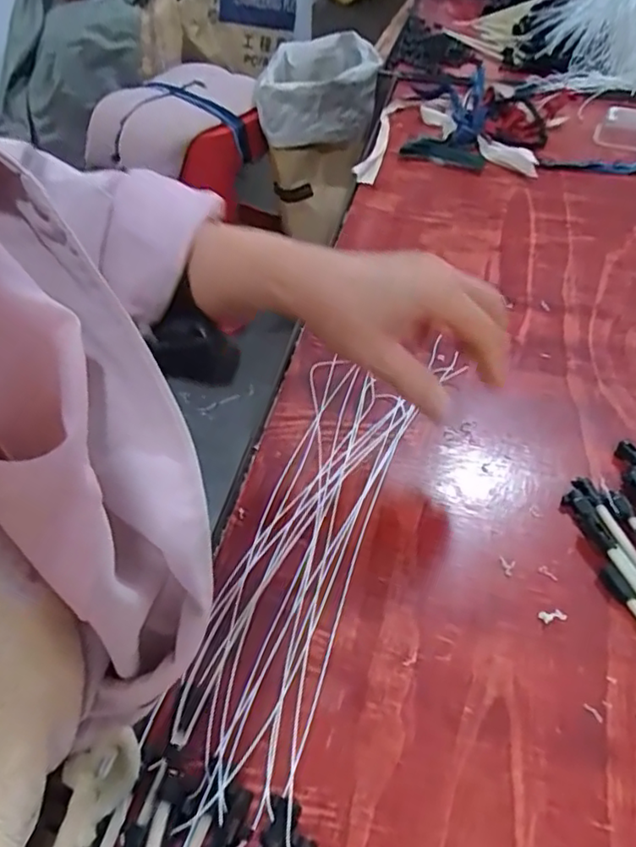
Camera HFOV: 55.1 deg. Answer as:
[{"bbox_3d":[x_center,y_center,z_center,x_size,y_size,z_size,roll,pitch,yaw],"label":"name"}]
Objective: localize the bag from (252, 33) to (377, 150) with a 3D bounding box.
[{"bbox_3d":[0.003,-0.772,1.397,0.254,0.124,0.391,2,46,1],"label":"bag"}]

